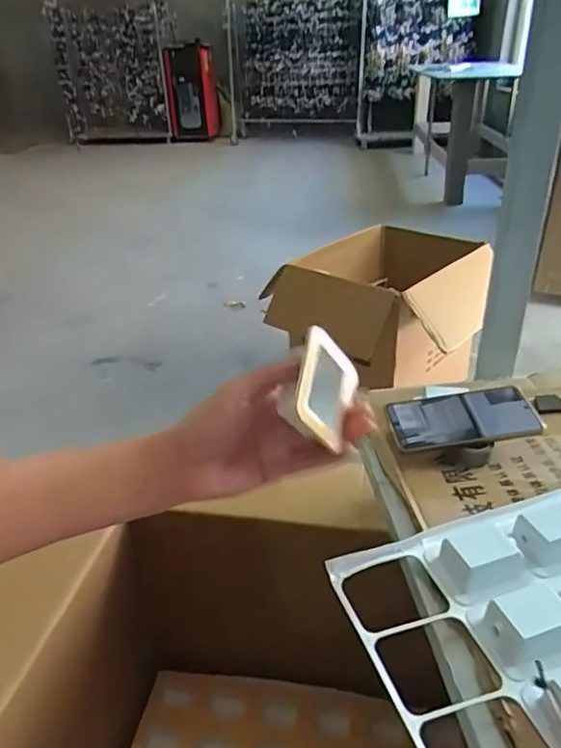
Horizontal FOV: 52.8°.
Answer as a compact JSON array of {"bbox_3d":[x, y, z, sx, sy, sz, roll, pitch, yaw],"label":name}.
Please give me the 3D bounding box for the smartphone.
[{"bbox_3d":[0.206,0.050,0.648,0.158,0.009,0.080,-8,41,0],"label":"smartphone"}]

